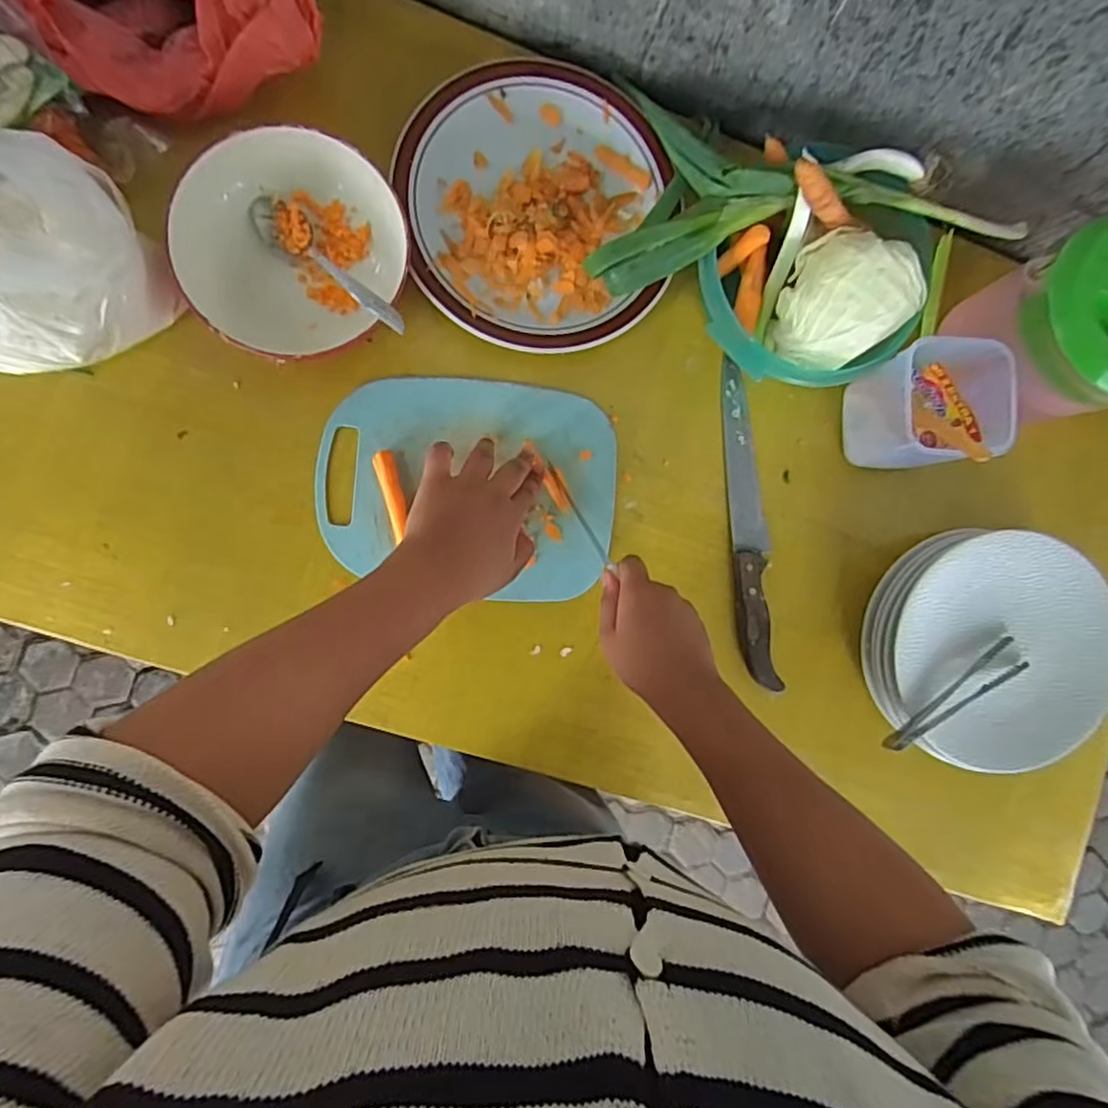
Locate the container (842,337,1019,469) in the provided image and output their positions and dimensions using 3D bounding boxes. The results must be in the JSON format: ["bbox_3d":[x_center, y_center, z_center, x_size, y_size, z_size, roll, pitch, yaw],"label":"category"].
[{"bbox_3d":[0.311,-0.125,0.547,0.089,0.102,0.098,-13,93,-6],"label":"container"}]

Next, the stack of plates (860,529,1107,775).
[{"bbox_3d":[0.385,0.083,0.574,0.206,0.065,0.193,12,90,-7],"label":"stack of plates"}]

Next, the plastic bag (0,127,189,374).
[{"bbox_3d":[-0.356,-0.200,0.438,0.132,0.154,0.125,4,91,-7],"label":"plastic bag"}]

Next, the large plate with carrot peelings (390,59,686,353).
[{"bbox_3d":[-0.011,-0.293,0.546,0.221,0.022,0.231,0,91,-7],"label":"large plate with carrot peelings"}]

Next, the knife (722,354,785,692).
[{"bbox_3d":[0.178,-0.027,0.575,0.038,0.019,0.288,-3,92,-7],"label":"knife"}]

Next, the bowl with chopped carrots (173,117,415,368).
[{"bbox_3d":[-0.202,-0.237,0.508,0.163,0.050,0.165,-23,94,-6],"label":"bowl with chopped carrots"}]

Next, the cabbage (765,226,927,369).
[{"bbox_3d":[0.227,-0.201,0.517,0.091,0.071,0.092,0,91,-7],"label":"cabbage"}]

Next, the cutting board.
[{"bbox_3d":[-0.071,-0.057,0.552,0.246,0.009,0.181,5,91,-7],"label":"cutting board"}]

